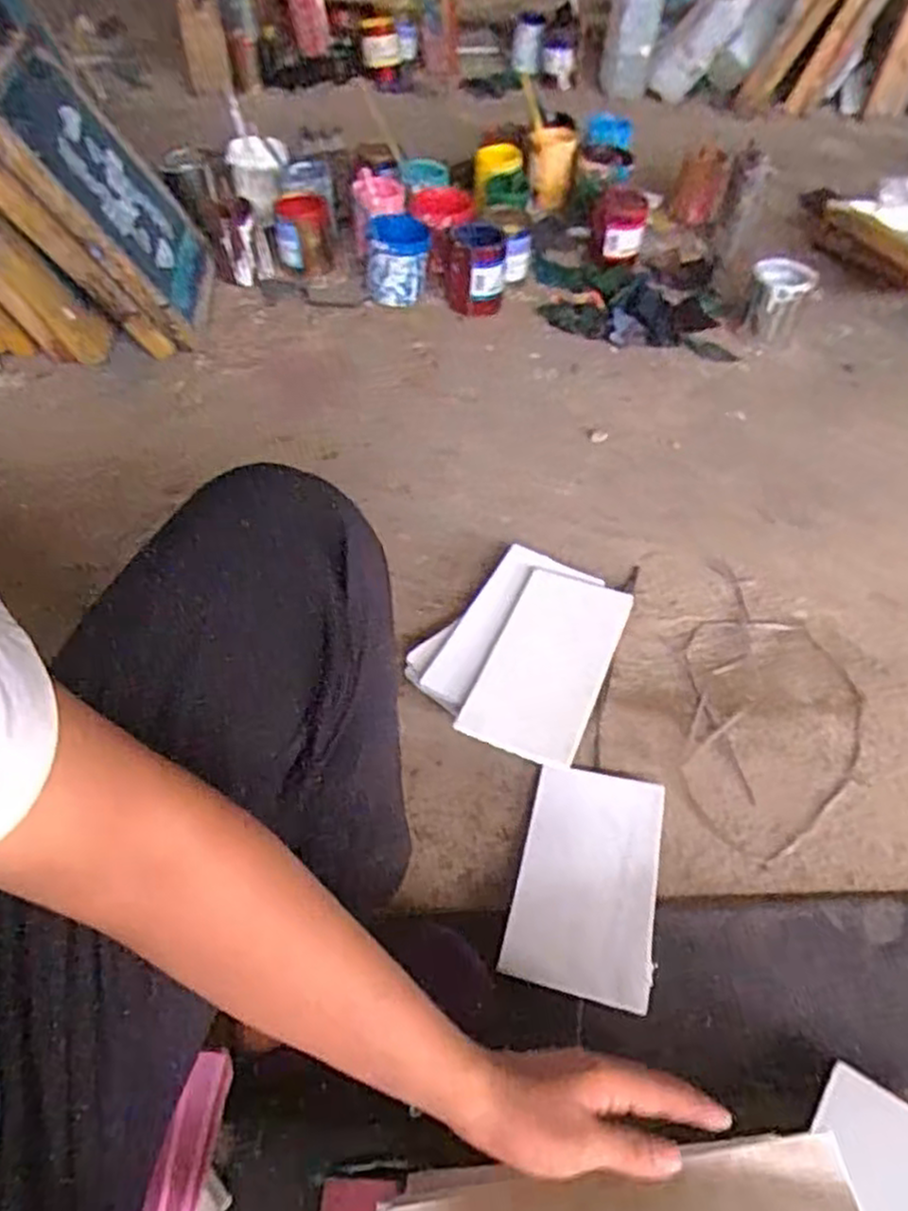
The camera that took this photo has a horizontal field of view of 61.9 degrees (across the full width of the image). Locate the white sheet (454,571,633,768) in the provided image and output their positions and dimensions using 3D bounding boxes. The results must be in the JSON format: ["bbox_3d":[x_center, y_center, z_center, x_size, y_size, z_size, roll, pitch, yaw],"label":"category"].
[{"bbox_3d":[0.118,0.067,0.937,0.139,0.023,0.265,19,54,15],"label":"white sheet"}]

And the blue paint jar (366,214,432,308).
[{"bbox_3d":[-0.109,-0.673,1.488,0.118,0.135,0.126,1,51,-1],"label":"blue paint jar"}]

